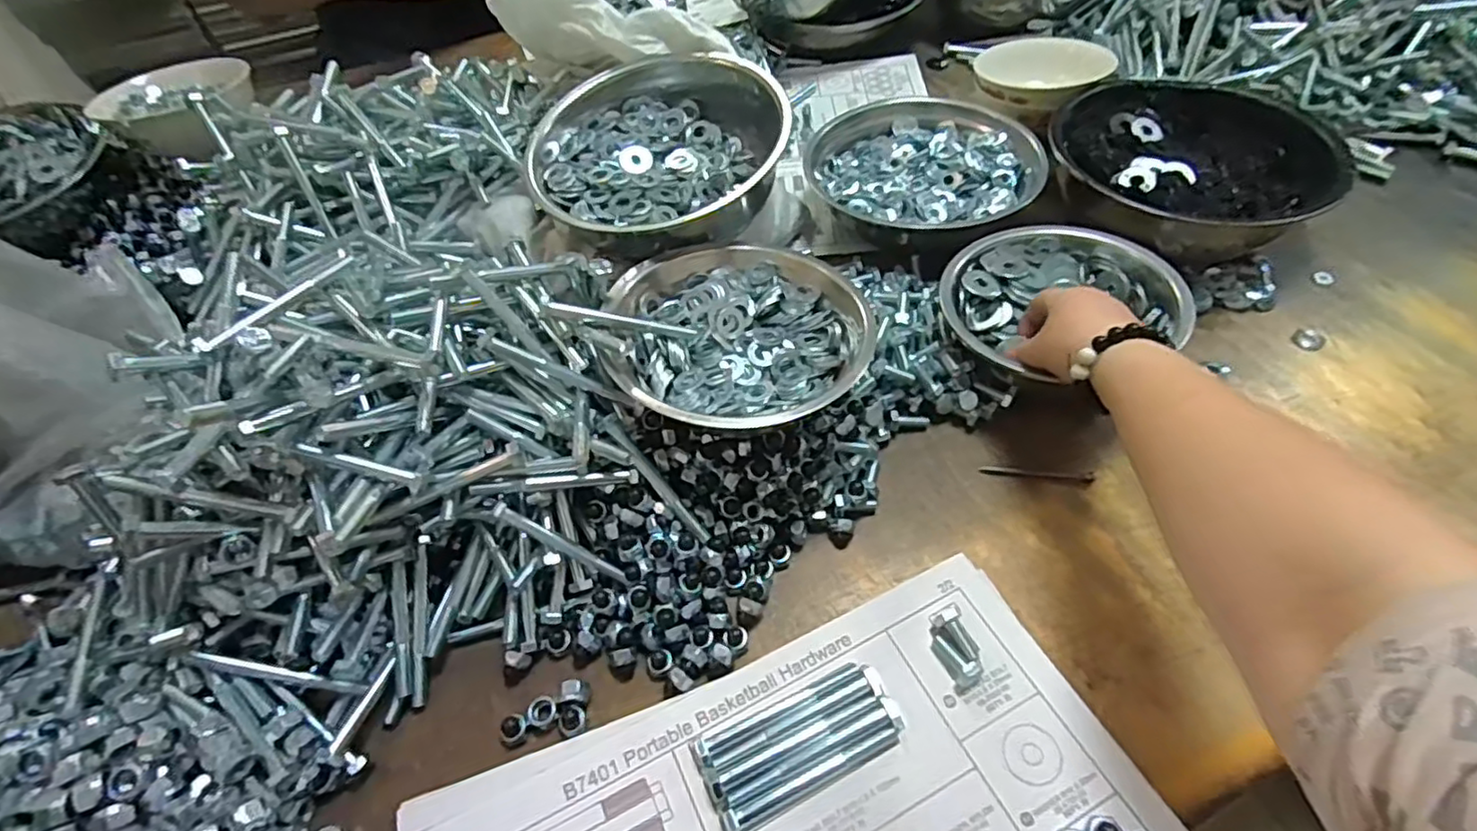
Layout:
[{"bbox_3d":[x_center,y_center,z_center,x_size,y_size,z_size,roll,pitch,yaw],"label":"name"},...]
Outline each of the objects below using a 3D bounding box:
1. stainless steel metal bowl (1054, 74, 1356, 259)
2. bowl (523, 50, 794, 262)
[{"bbox_3d":[0.409,-0.225,0.622,0.225,0.082,0.204,-31,57,-18],"label":"stainless steel metal bowl"},{"bbox_3d":[-0.075,-0.236,0.568,0.209,0.083,0.194,-2,53,3],"label":"bowl"}]

